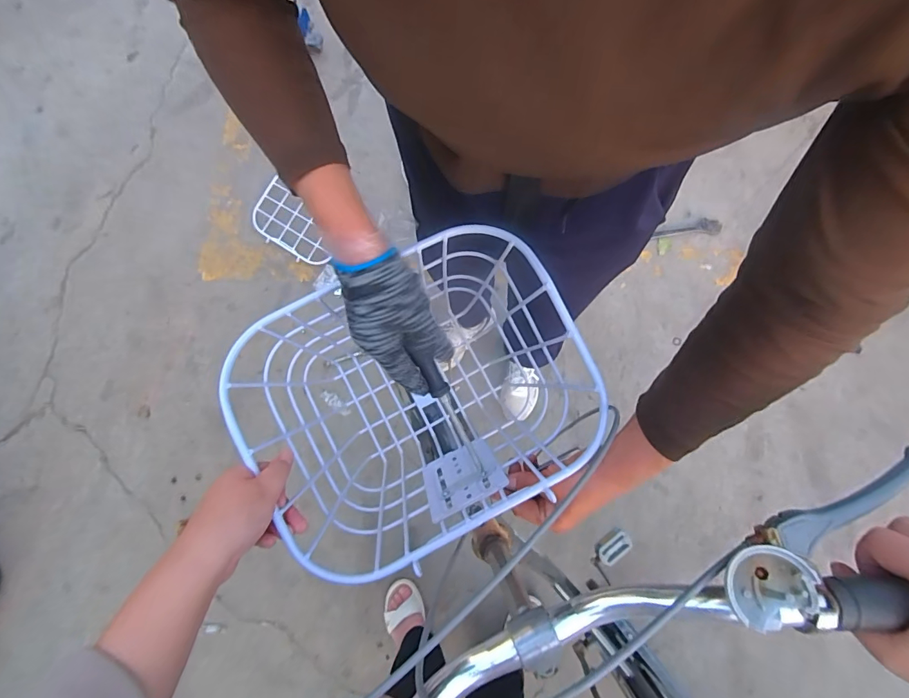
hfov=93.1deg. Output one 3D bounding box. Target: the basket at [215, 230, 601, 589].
[{"bbox_3d":[-0.042,0.067,0.510,0.323,0.265,0.264,-27,77,-9],"label":"basket"}]

